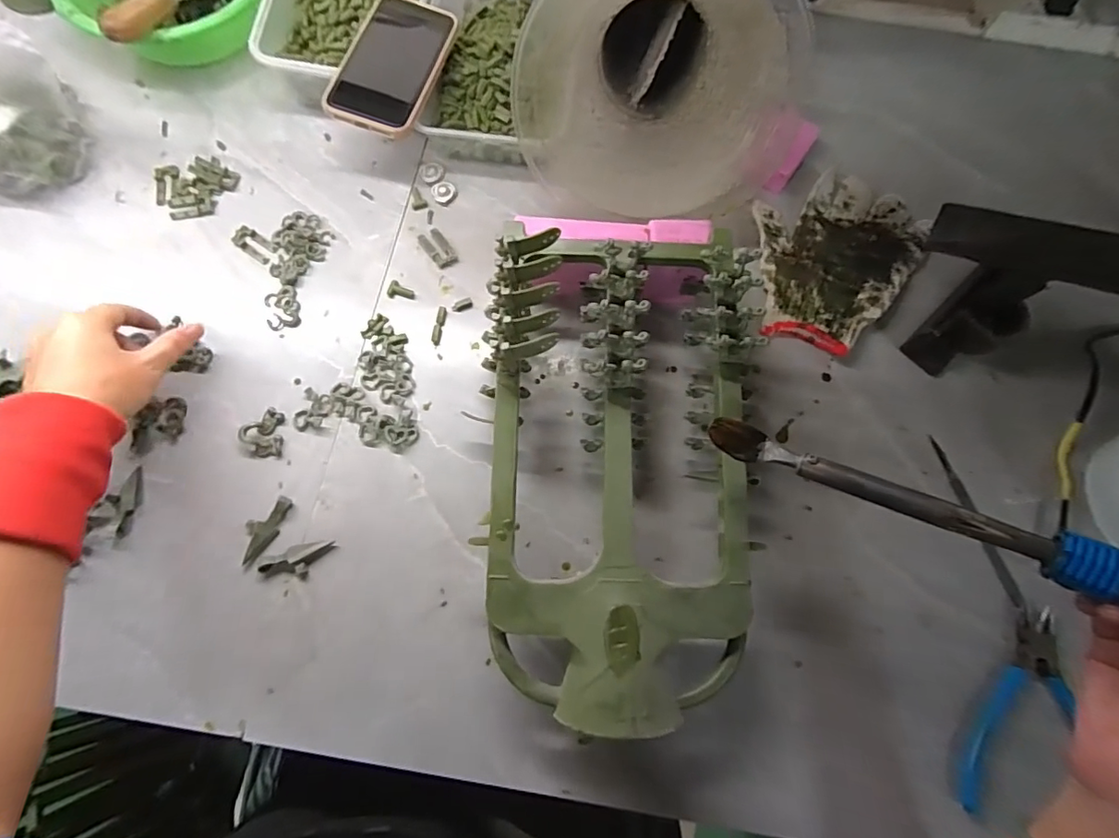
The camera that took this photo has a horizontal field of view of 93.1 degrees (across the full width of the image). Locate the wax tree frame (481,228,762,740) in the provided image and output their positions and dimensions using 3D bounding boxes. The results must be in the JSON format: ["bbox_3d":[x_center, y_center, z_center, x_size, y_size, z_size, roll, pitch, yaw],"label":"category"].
[{"bbox_3d":[0.037,0.022,0.380,0.191,0.088,0.347,5,72,-1],"label":"wax tree frame"}]

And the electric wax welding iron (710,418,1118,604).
[{"bbox_3d":[0.215,0.057,0.274,0.282,0.024,0.022,23,71,30],"label":"electric wax welding iron"}]

